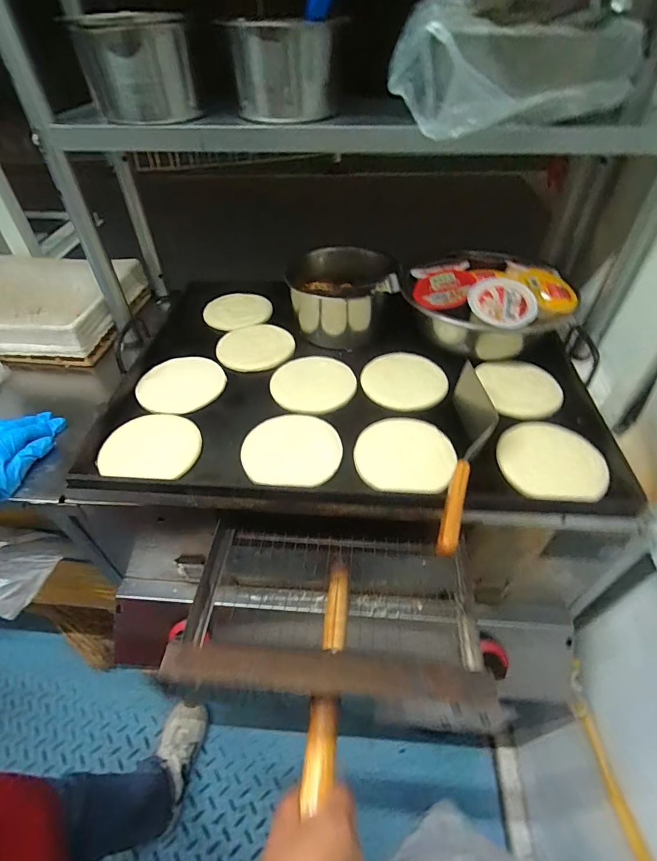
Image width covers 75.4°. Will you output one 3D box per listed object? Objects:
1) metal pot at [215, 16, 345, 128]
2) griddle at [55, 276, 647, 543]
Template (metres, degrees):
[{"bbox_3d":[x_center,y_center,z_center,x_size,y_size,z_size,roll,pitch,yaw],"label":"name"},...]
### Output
[{"bbox_3d":[-0.053,-0.452,0.536,0.125,0.089,0.125,-1,45,1],"label":"metal pot"},{"bbox_3d":[0.026,-0.095,0.653,0.678,0.047,0.508,2,46,4],"label":"griddle"}]

